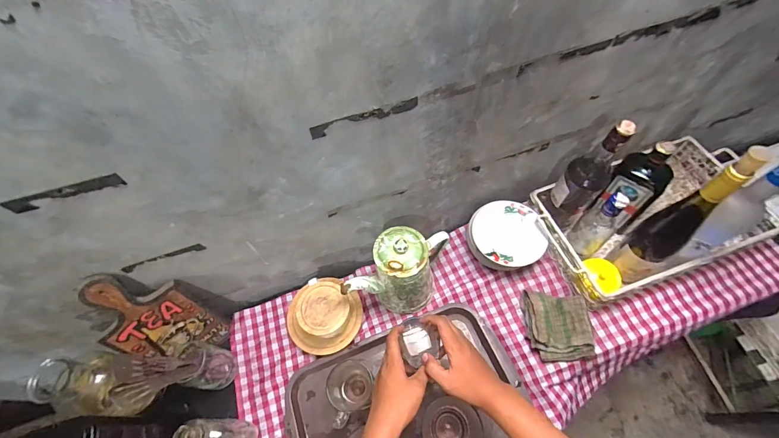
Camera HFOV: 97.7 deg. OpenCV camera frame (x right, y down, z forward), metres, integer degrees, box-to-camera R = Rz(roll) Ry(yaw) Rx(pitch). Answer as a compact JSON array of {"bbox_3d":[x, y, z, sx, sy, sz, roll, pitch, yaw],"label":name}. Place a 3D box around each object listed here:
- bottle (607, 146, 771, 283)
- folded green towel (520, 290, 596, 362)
[{"bbox_3d":[0.472,0.008,0.542,0.079,0.316,0.081,-30,62,-12],"label":"bottle"},{"bbox_3d":[0.326,0.203,0.654,0.116,0.041,0.124,-1,60,4],"label":"folded green towel"}]

